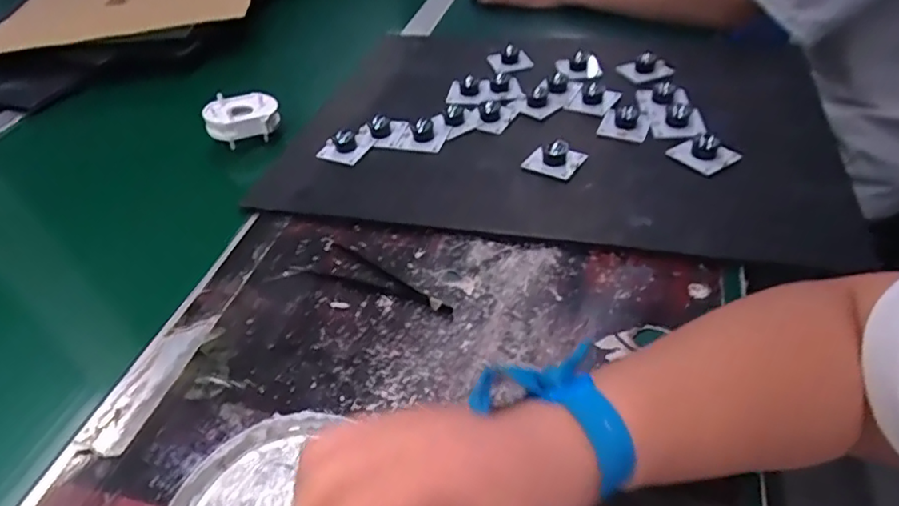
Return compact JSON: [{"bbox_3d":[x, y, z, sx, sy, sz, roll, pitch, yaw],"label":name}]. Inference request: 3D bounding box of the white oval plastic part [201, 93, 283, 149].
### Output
[{"bbox_3d":[-0.210,-0.135,0.595,0.070,0.038,0.051,-15,44,-8],"label":"white oval plastic part"}]

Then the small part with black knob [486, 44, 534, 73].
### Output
[{"bbox_3d":[0.069,-0.218,0.659,0.035,0.020,0.044,-20,45,-14],"label":"small part with black knob"}]

